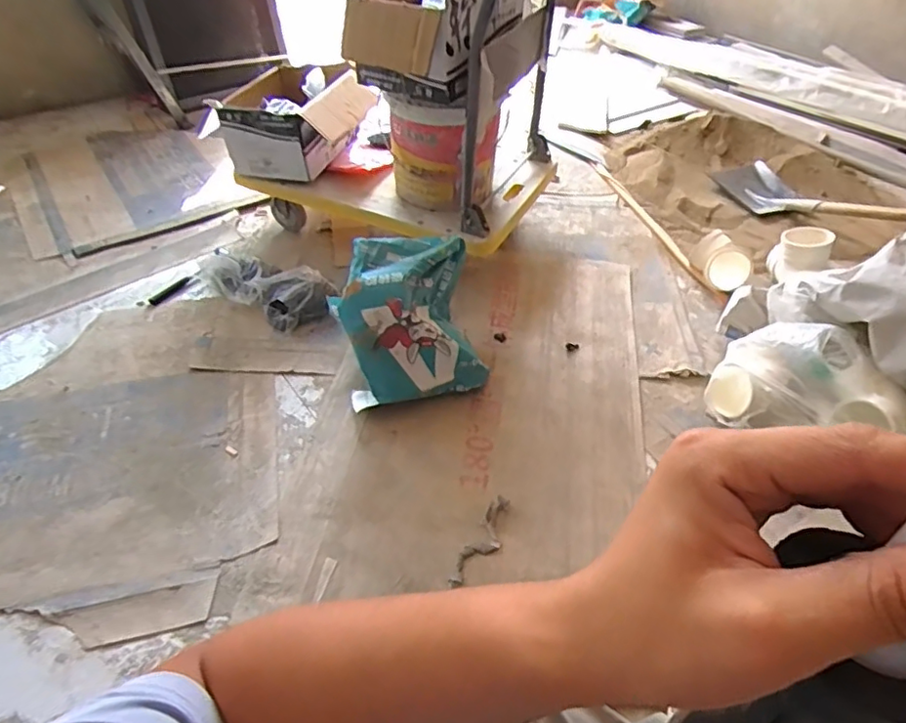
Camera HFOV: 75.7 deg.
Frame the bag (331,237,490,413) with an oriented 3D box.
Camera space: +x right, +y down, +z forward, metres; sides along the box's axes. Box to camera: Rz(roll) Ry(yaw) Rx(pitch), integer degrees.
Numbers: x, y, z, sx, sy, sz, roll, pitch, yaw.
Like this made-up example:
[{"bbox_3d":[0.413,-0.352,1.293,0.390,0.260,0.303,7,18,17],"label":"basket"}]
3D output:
[{"bbox_3d":[-0.102,-0.088,1.316,0.310,0.287,0.265,-7,45,-9],"label":"bag"}]

